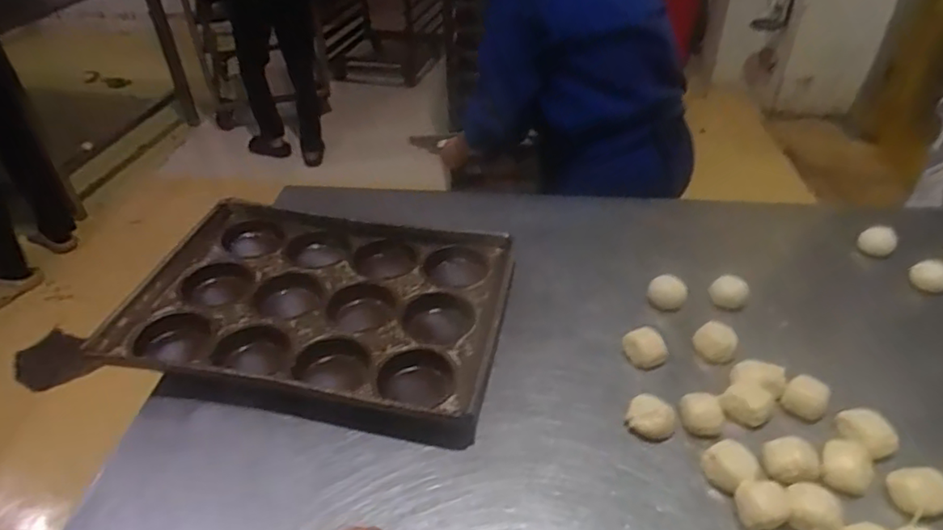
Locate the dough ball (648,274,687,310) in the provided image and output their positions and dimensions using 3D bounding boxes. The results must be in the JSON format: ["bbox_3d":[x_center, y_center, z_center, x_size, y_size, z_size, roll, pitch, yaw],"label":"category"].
[{"bbox_3d":[0.293,0.044,0.902,0.053,0.037,0.049,0,39,0],"label":"dough ball"}]

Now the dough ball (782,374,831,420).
[{"bbox_3d":[0.424,0.172,0.765,0.049,0.041,0.045,0,39,0],"label":"dough ball"}]

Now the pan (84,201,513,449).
[{"bbox_3d":[-0.245,0.054,0.926,0.590,0.056,0.379,9,40,12],"label":"pan"}]

